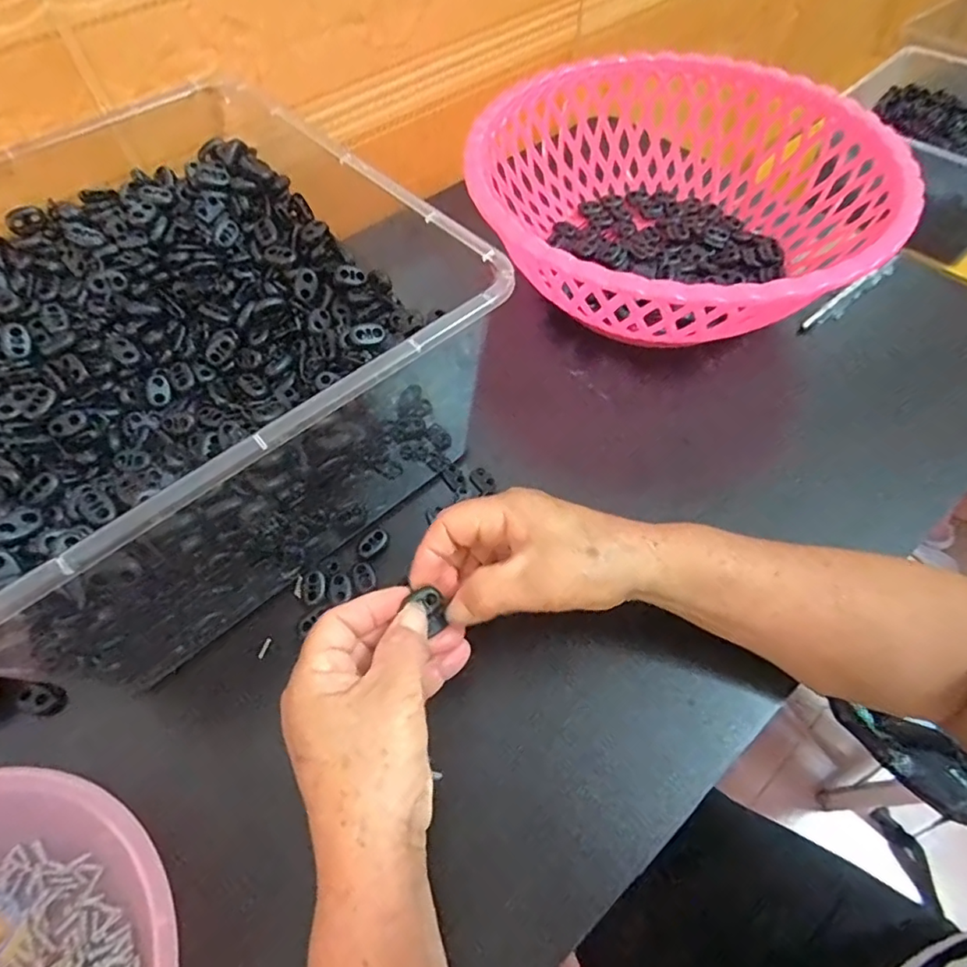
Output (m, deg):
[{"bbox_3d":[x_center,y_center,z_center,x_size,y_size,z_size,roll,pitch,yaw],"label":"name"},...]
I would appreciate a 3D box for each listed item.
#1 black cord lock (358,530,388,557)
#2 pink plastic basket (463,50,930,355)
[{"bbox_3d":[-0.069,0.037,0.356,0.019,0.005,0.011,-37,65,-20],"label":"black cord lock"},{"bbox_3d":[0.139,-0.211,0.442,0.292,0.094,0.287,40,66,22],"label":"pink plastic basket"}]

